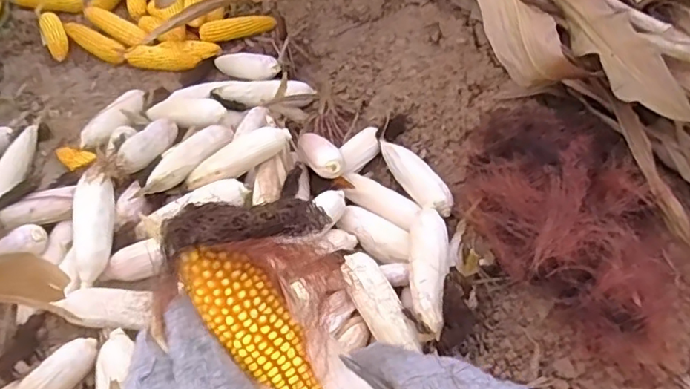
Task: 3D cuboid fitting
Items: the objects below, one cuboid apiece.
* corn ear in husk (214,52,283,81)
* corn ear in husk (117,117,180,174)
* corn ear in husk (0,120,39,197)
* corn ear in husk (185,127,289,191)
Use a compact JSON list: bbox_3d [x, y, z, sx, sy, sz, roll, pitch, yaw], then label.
[{"bbox_3d":[-0.231,-0.295,1.273,0.203,0.050,0.043,13,50,38],"label":"corn ear in husk"},{"bbox_3d":[-0.368,-0.097,1.047,0.055,0.041,0.204,2,29,7],"label":"corn ear in husk"},{"bbox_3d":[-0.668,-0.058,1.116,0.054,0.037,0.205,11,64,14],"label":"corn ear in husk"},{"bbox_3d":[-0.189,-0.062,0.982,0.201,0.052,0.050,-27,50,7],"label":"corn ear in husk"}]

